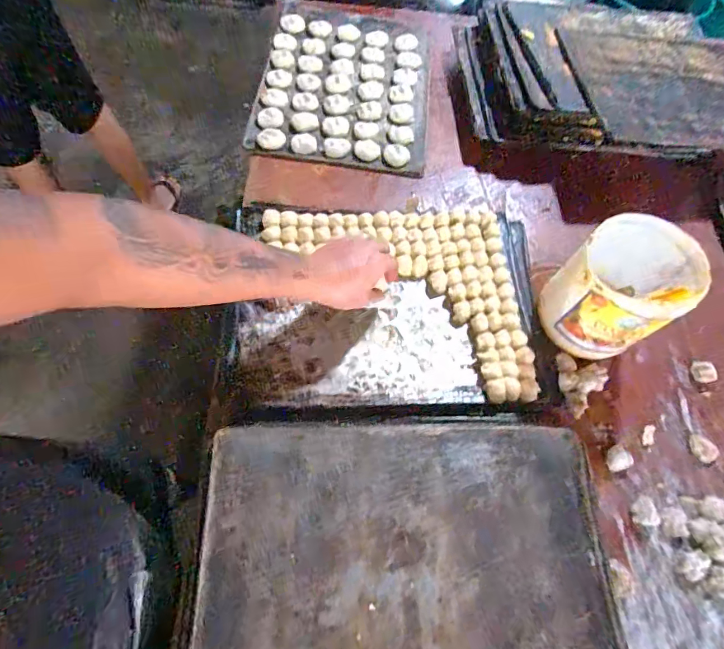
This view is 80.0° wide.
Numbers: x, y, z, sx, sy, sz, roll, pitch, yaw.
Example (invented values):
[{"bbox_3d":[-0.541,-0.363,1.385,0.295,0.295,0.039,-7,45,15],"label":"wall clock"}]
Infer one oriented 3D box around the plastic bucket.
[{"bbox_3d":[0.353,-0.048,0.605,0.151,0.161,0.143,-37,72,-18],"label":"plastic bucket"}]

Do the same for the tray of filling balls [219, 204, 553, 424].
[{"bbox_3d":[0.042,-0.028,0.639,0.442,0.041,0.343,1,64,-2],"label":"tray of filling balls"}]

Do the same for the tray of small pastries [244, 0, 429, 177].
[{"bbox_3d":[-0.031,-0.511,0.891,0.329,0.031,0.484,6,64,0],"label":"tray of small pastries"}]

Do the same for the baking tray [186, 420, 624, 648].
[{"bbox_3d":[0.051,0.289,0.472,0.449,0.033,0.365,0,65,-3],"label":"baking tray"}]

